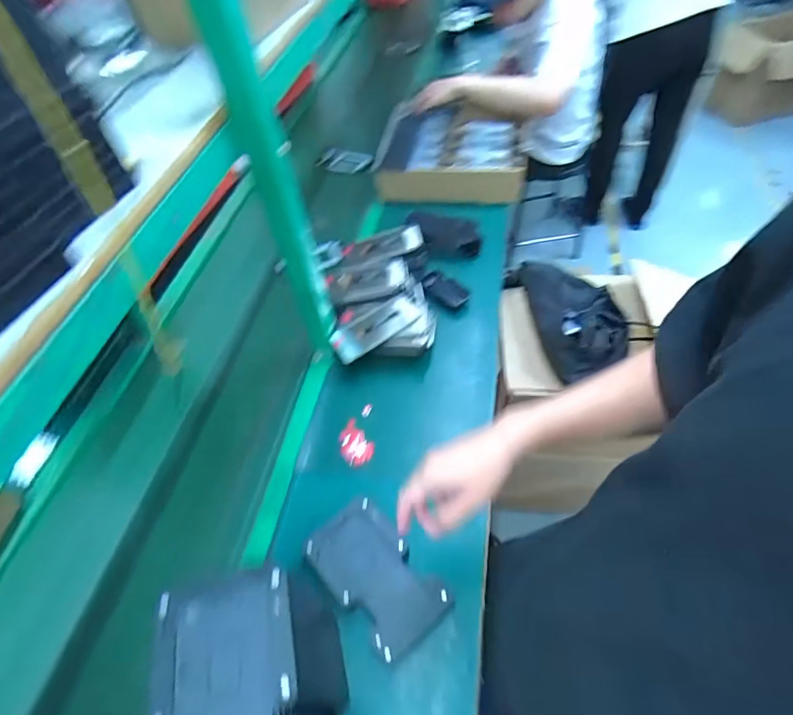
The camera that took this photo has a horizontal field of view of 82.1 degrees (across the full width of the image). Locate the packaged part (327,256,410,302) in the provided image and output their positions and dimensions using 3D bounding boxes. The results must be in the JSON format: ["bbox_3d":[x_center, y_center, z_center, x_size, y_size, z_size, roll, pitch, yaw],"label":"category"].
[{"bbox_3d":[-0.054,-0.150,0.875,0.156,0.023,0.098,-8,51,-1],"label":"packaged part"}]

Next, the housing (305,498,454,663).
[{"bbox_3d":[-0.029,0.284,0.607,0.108,0.023,0.189,-37,57,-23],"label":"housing"}]

